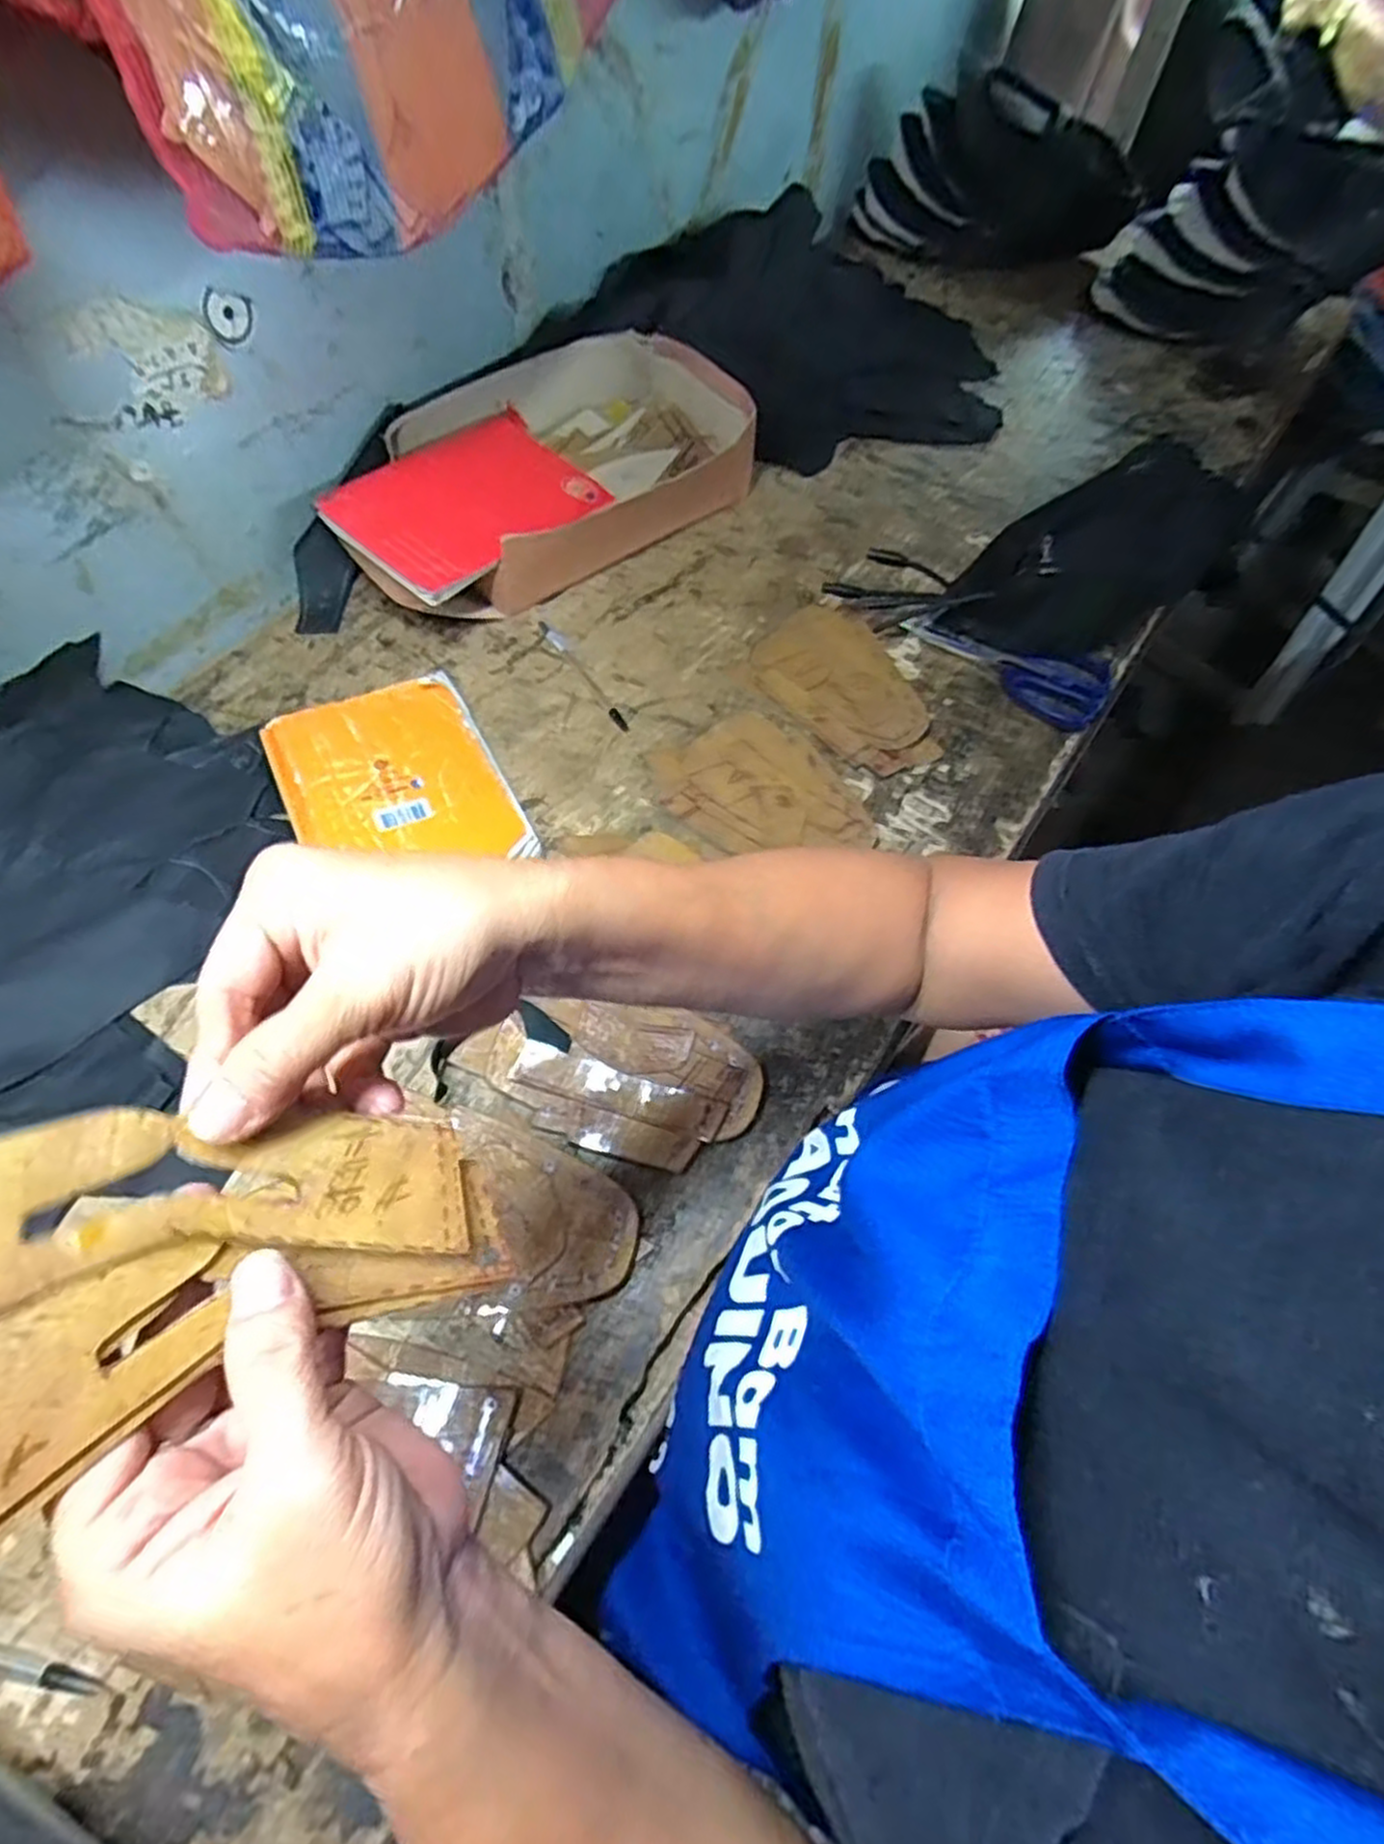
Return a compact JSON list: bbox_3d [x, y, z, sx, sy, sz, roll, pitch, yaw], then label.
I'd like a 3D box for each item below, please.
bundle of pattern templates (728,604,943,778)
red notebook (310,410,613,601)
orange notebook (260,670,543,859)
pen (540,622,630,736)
[{"bbox_3d":[0.126,-0.192,0.624,0.106,0.014,0.175,-39,68,-21],"label":"bundle of pattern templates"},{"bbox_3d":[-0.180,-0.351,0.632,0.140,0.018,0.196,37,66,18],"label":"red notebook"},{"bbox_3d":[-0.216,-0.101,0.561,0.145,0.019,0.178,-25,63,-14],"label":"orange notebook"},{"bbox_3d":[-0.090,-0.203,0.632,0.011,0.010,0.136,-30,65,-17],"label":"pen"}]

